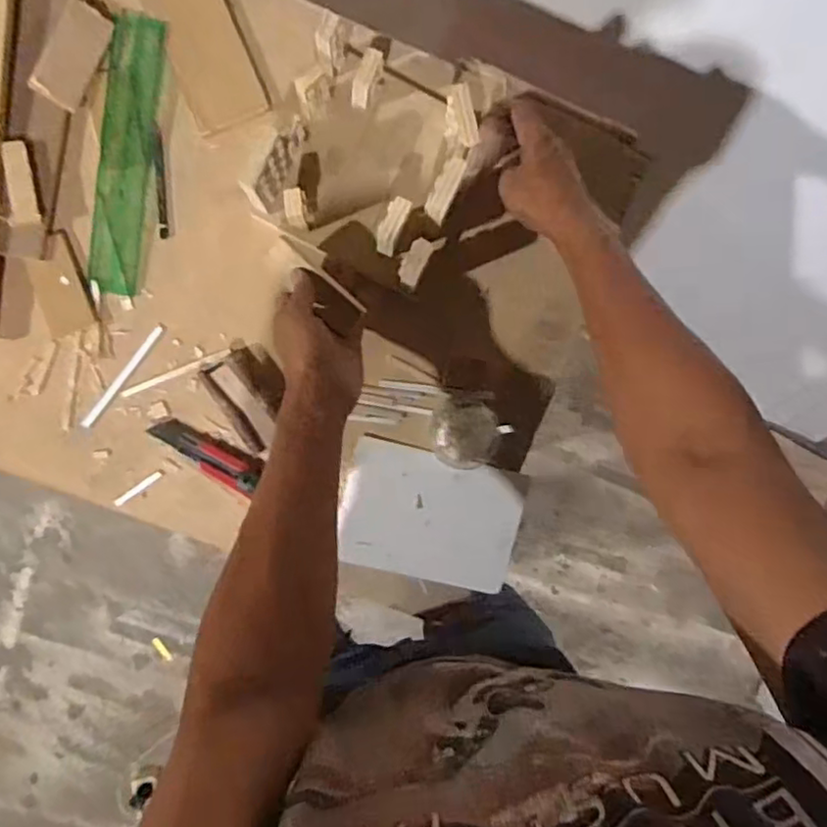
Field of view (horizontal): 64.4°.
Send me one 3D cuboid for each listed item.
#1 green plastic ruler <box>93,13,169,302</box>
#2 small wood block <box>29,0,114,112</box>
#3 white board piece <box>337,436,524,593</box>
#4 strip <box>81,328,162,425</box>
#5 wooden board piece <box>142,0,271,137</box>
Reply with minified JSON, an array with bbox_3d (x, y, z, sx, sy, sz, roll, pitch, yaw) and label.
[{"bbox_3d":[-0.279,-0.248,0.635,0.051,0.005,0.259,10,95,-4],"label":"green plastic ruler"},{"bbox_3d":[-0.318,-0.335,0.613,0.040,0.008,0.093,25,90,-32],"label":"small wood block"},{"bbox_3d":[0.018,0.107,0.683,0.181,0.008,0.129,13,92,-3],"label":"white board piece"},{"bbox_3d":[-0.289,-0.037,0.650,0.008,0.004,0.121,38,90,-4],"label":"strip"},{"bbox_3d":[-0.213,-0.382,0.619,0.072,0.023,0.216,-23,93,-2],"label":"wooden board piece"}]

